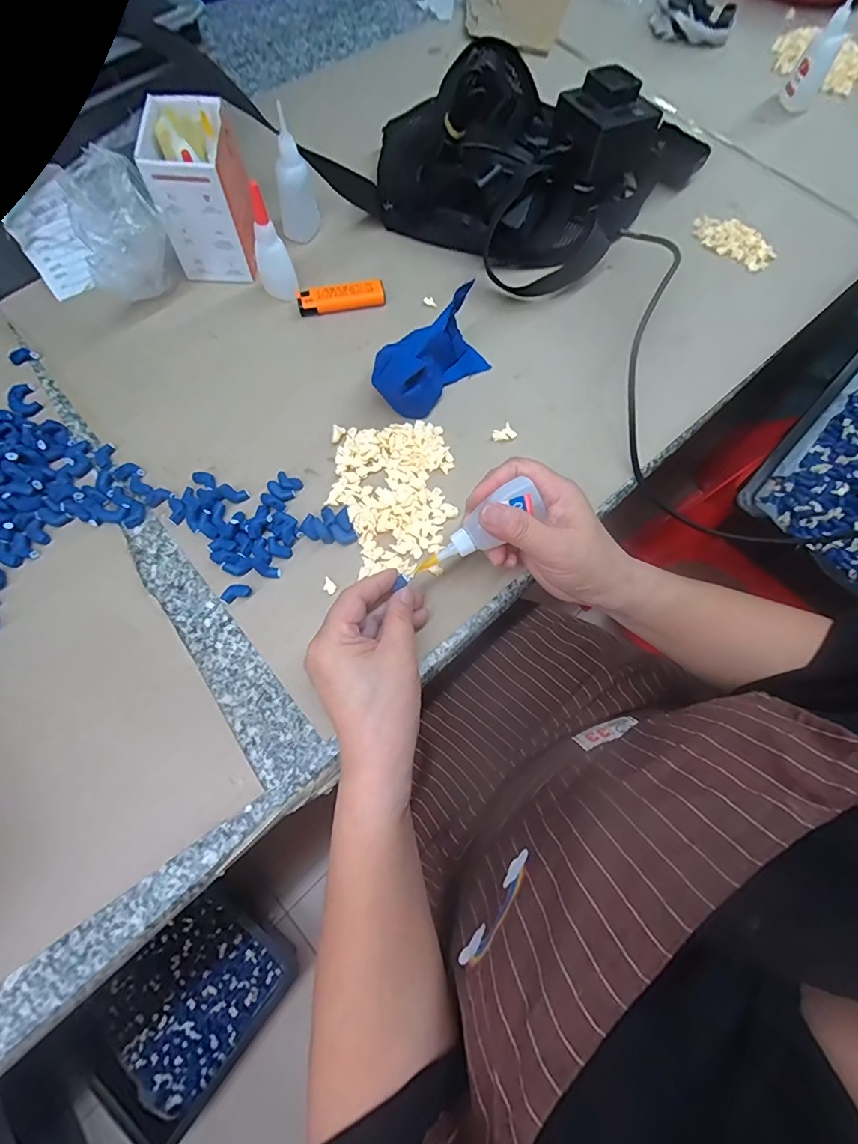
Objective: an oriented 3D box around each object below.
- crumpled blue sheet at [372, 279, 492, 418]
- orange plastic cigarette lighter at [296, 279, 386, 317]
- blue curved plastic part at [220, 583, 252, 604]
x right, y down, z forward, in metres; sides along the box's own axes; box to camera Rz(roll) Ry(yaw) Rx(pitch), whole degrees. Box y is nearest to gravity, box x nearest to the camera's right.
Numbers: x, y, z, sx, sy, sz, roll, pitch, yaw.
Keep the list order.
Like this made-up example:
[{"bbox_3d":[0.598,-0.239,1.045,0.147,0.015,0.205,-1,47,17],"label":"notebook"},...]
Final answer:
[{"bbox_3d":[-0.001,-0.186,0.393,0.063,0.058,0.113,43,75,14],"label":"crumpled blue sheet"},{"bbox_3d":[-0.082,-0.256,0.442,0.079,0.013,0.023,-12,70,-5],"label":"orange plastic cigarette lighter"},{"bbox_3d":[-0.140,0.015,0.344,0.020,0.010,0.012,-24,72,-9],"label":"blue curved plastic part"}]

